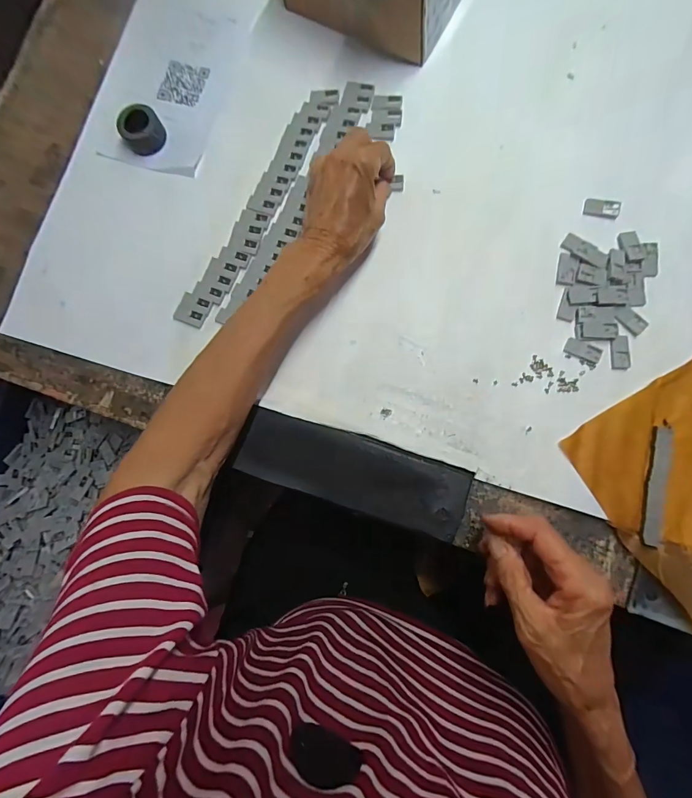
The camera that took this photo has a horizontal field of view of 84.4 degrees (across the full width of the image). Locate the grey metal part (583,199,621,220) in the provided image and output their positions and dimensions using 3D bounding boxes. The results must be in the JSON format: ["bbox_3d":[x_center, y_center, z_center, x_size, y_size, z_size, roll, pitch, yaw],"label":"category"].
[{"bbox_3d":[0.223,-0.166,0.331,0.028,0.005,0.014,17,83,6],"label":"grey metal part"}]

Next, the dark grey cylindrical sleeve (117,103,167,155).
[{"bbox_3d":[-0.192,-0.253,0.359,0.038,0.020,0.032,-33,81,-1],"label":"dark grey cylindrical sleeve"}]

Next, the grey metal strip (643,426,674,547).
[{"bbox_3d":[0.247,0.068,0.300,0.015,0.005,0.092,13,83,5],"label":"grey metal strip"}]

